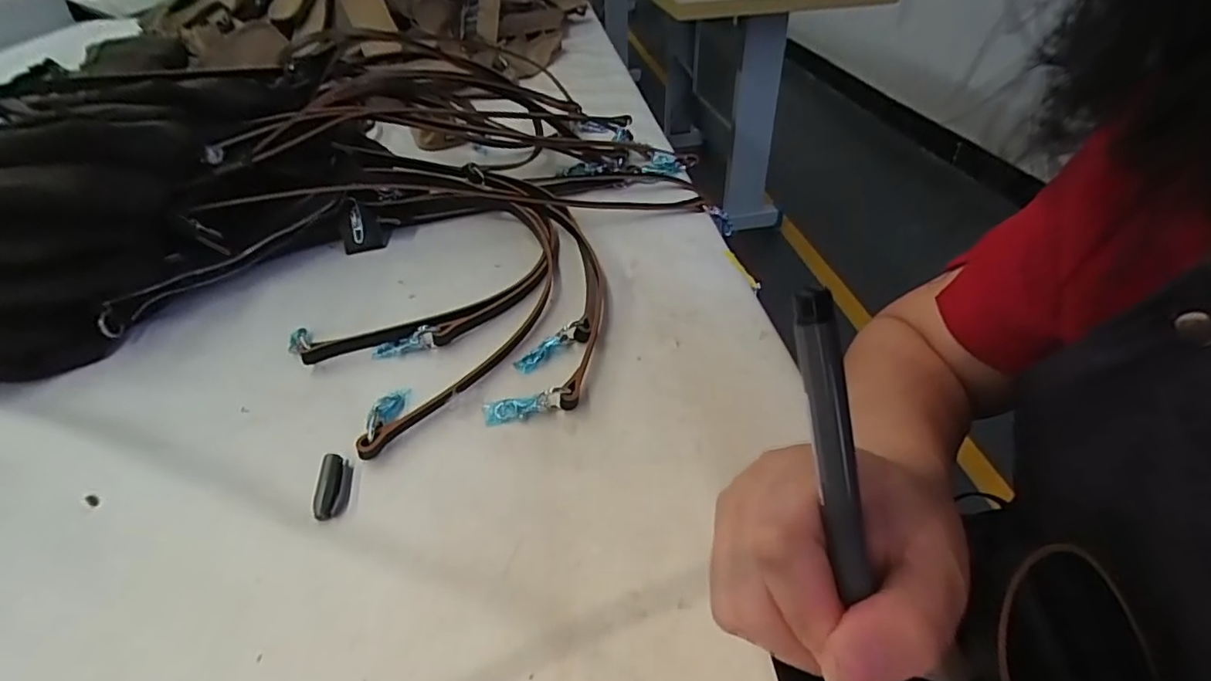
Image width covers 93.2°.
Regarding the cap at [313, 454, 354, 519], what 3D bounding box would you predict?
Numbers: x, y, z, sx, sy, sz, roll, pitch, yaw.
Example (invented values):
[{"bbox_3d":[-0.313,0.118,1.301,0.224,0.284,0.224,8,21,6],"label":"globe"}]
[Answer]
[{"bbox_3d":[-0.154,0.081,0.323,0.015,0.010,0.038,-9,40,-7],"label":"cap"}]

